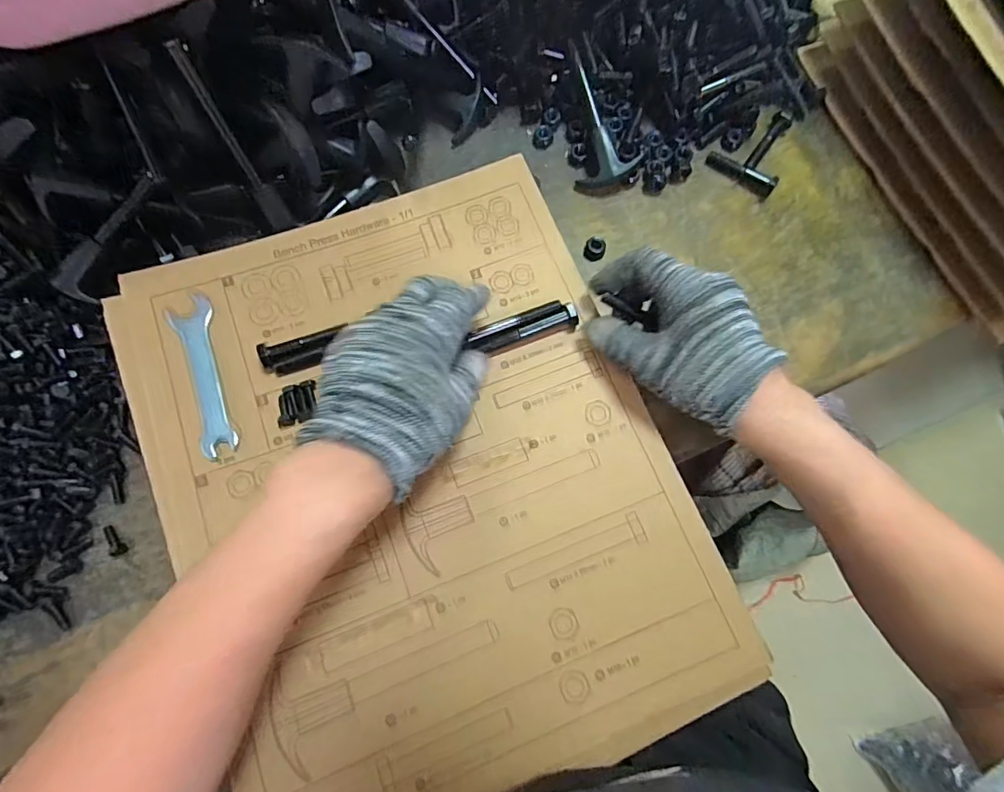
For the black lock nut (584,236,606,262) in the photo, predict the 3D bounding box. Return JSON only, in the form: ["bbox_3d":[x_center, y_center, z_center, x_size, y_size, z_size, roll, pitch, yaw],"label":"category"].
[{"bbox_3d":[0.073,-0.116,0.395,0.016,0.009,0.019,17,76,5],"label":"black lock nut"}]

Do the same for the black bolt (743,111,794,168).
[{"bbox_3d":[0.221,-0.210,0.420,0.016,0.014,0.061,34,77,9],"label":"black bolt"}]

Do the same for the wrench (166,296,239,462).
[{"bbox_3d":[-0.195,-0.017,0.329,0.027,0.010,0.115,-23,77,-5],"label":"wrench"}]

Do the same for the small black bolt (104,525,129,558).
[{"bbox_3d":[-0.250,0.093,0.326,0.008,0.006,0.021,-27,76,-7],"label":"small black bolt"}]

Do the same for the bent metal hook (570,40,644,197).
[{"bbox_3d":[0.076,-0.223,0.406,0.050,0.025,0.115,-14,90,-4],"label":"bent metal hook"}]

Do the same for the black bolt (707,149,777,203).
[{"bbox_3d":[0.197,-0.185,0.414,0.059,0.012,0.014,38,79,9],"label":"black bolt"}]

